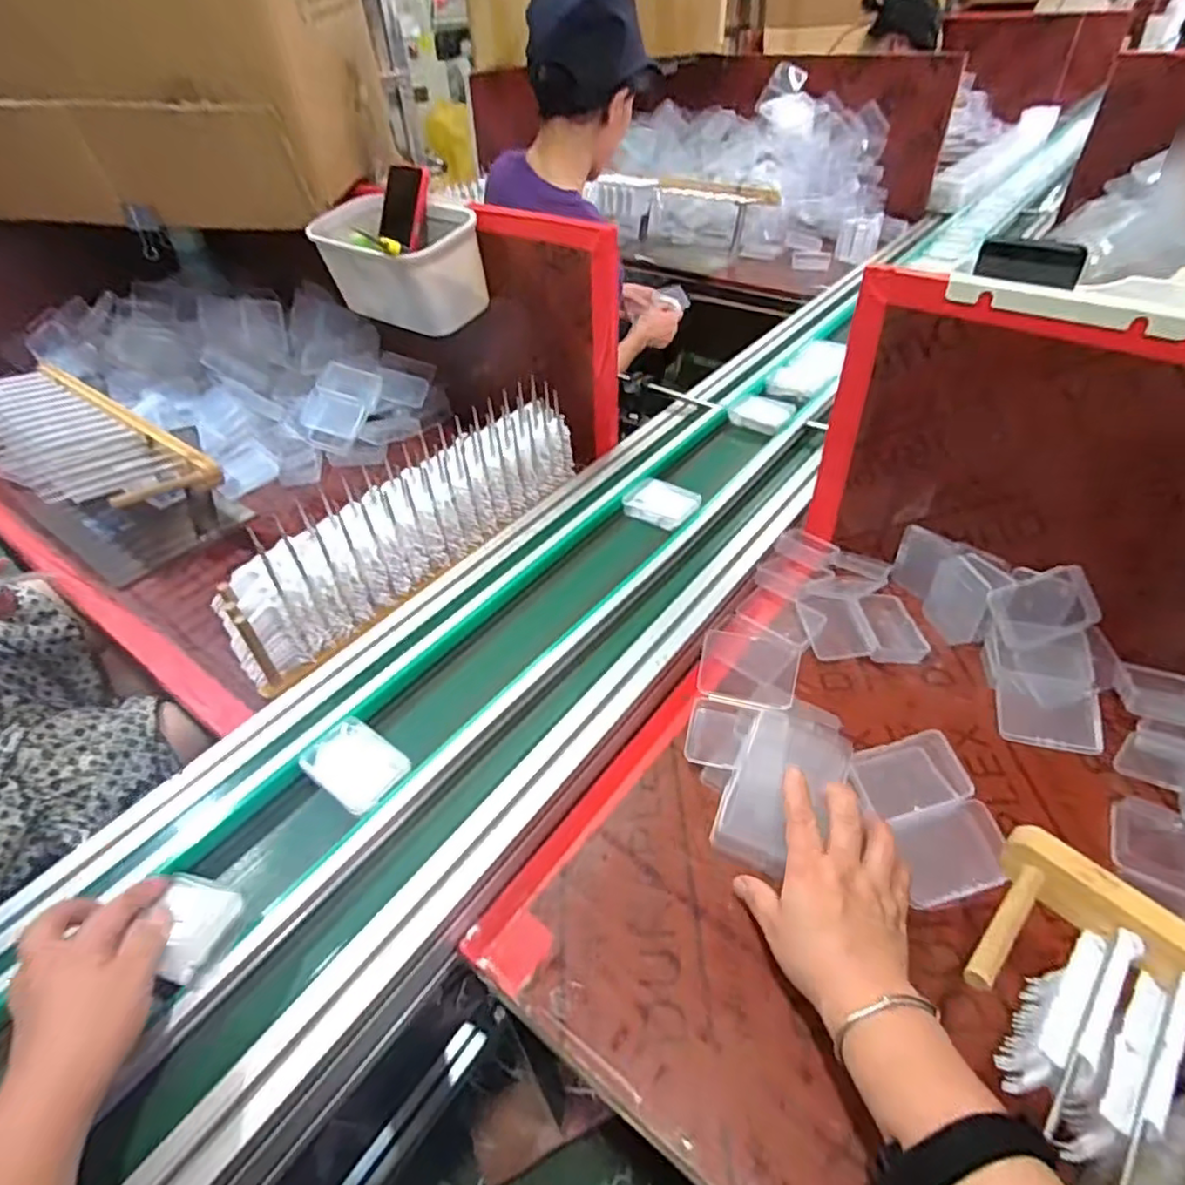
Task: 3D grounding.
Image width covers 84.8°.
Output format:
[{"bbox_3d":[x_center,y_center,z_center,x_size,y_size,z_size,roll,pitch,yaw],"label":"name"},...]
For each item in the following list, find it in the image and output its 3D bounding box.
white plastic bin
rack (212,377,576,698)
[{"bbox_3d":[-0.259,-0.450,0.895,0.214,0.120,0.152,26,51,27],"label":"white plastic bin"},{"bbox_3d":[-0.208,-0.088,0.772,0.092,0.104,0.487,28,52,29],"label":"rack"}]

